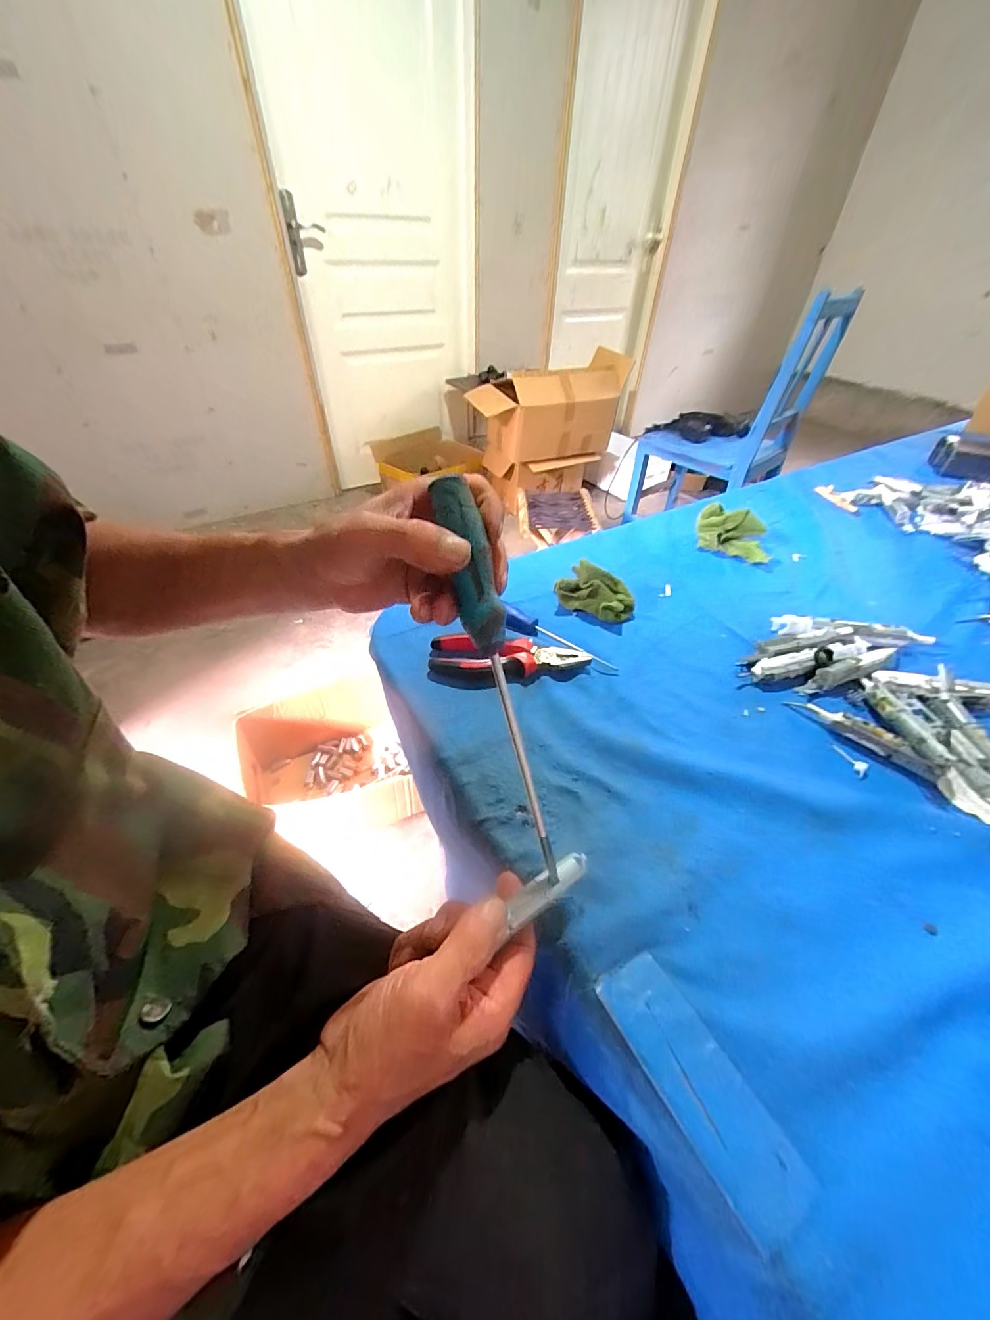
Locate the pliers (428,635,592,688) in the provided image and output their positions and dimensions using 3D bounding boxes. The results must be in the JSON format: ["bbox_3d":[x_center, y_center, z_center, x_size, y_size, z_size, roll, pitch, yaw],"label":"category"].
[{"bbox_3d":[0.013,0.002,0.458,0.157,0.024,0.056,3,43,4],"label":"pliers"}]

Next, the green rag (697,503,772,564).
[{"bbox_3d":[0.345,-0.183,0.651,0.110,0.048,0.060,24,47,24],"label":"green rag"}]

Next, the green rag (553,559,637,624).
[{"bbox_3d":[0.118,-0.081,0.529,0.089,0.053,0.037,15,45,16],"label":"green rag"}]

